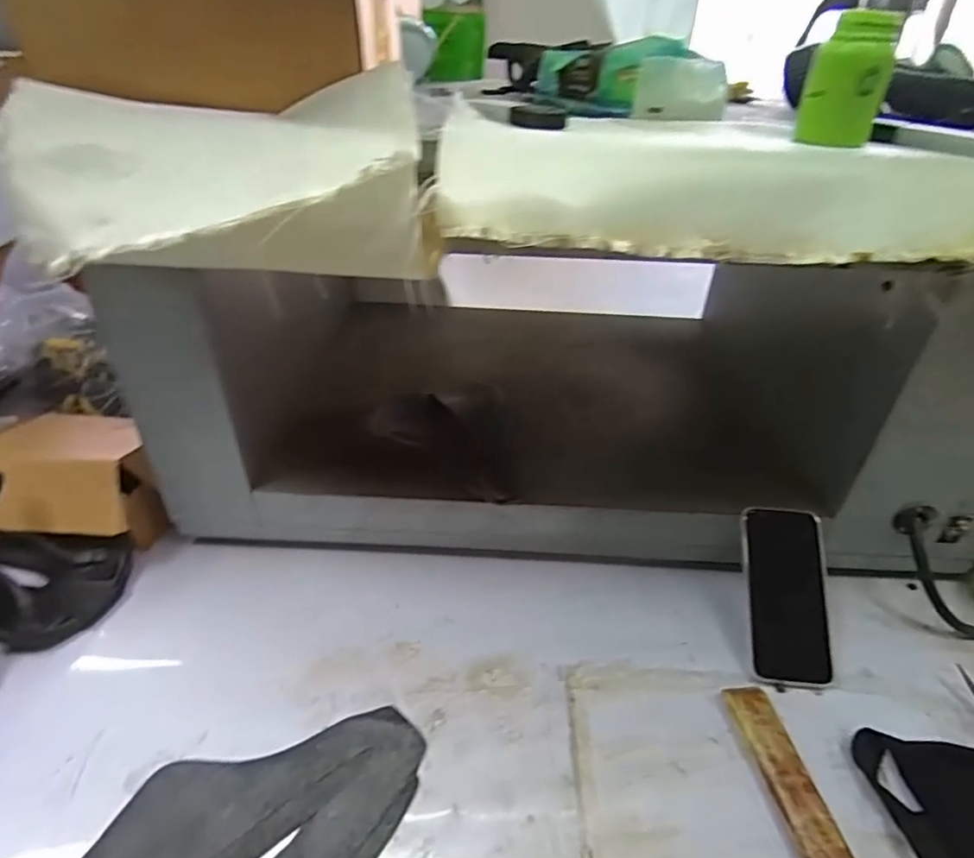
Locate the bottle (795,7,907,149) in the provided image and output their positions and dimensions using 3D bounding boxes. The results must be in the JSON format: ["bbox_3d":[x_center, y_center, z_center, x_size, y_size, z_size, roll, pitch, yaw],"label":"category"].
[{"bbox_3d":[0.254,-0.246,0.406,0.051,0.078,0.045,18,38,20],"label":"bottle"}]

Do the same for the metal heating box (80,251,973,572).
[{"bbox_3d":[0.153,-0.130,0.723,0.874,0.374,0.570,7,35,5],"label":"metal heating box"}]

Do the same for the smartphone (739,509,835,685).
[{"bbox_3d":[0.295,0.160,0.564,0.079,0.011,0.163,3,72,1],"label":"smartphone"}]

